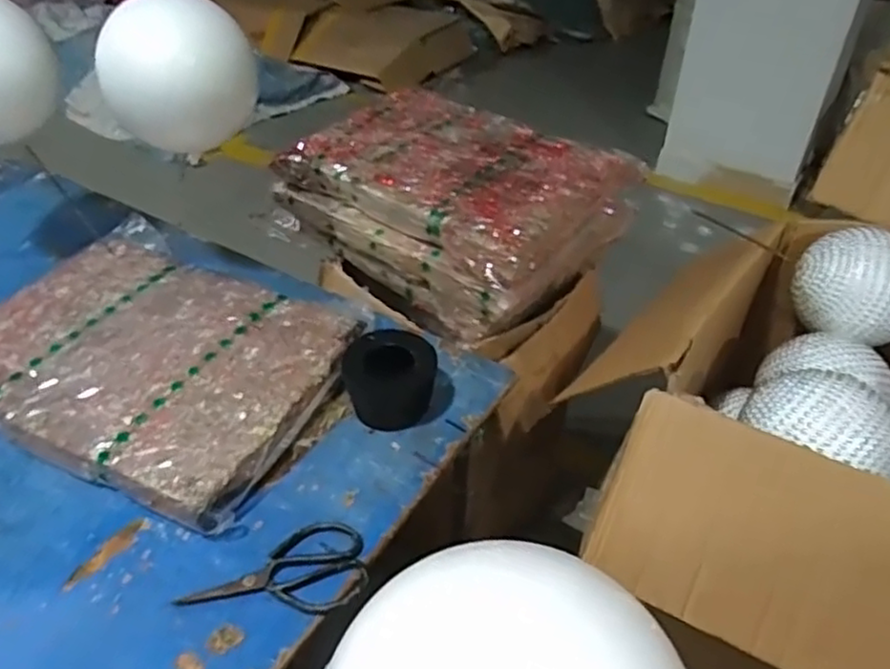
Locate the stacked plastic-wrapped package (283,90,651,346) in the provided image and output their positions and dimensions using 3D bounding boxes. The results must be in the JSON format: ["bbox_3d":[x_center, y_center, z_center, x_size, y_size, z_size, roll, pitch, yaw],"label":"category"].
[{"bbox_3d":[0.016,-0.234,1.197,0.518,0.167,0.383,30,49,31],"label":"stacked plastic-wrapped package"}]

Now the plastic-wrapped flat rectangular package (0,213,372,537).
[{"bbox_3d":[-0.395,0.020,0.942,0.535,0.063,0.405,16,42,21],"label":"plastic-wrapped flat rectangular package"}]

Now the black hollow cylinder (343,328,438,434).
[{"bbox_3d":[-0.071,0.059,0.875,0.116,0.087,0.107,-9,40,-9],"label":"black hollow cylinder"}]

